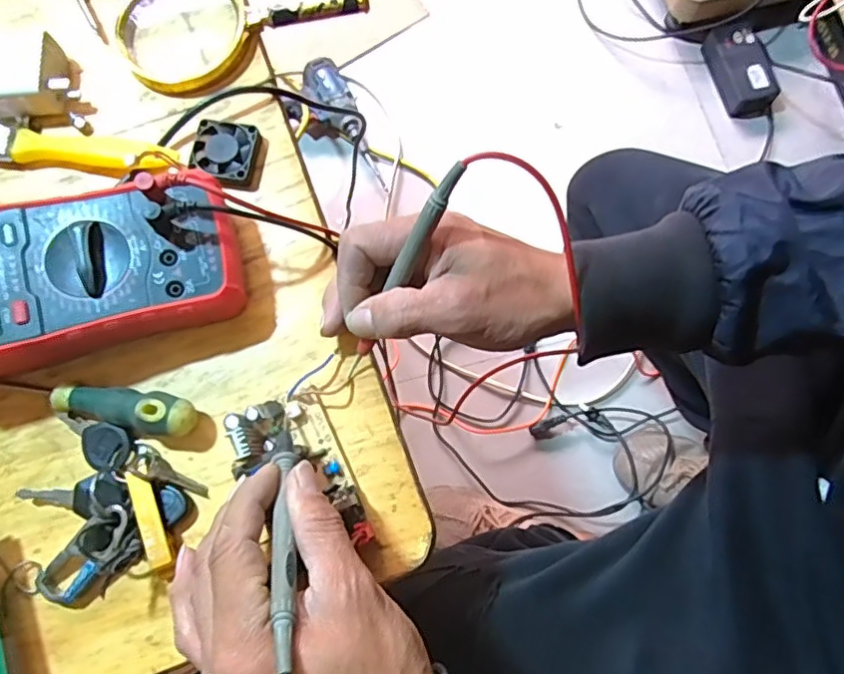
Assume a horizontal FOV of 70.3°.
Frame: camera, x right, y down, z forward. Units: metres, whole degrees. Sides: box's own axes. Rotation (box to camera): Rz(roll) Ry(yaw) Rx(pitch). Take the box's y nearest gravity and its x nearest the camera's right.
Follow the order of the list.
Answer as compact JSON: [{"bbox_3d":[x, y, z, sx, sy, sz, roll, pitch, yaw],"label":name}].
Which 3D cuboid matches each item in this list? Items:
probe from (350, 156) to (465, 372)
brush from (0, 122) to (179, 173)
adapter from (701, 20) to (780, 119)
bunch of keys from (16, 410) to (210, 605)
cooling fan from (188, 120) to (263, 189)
[{"bbox_3d":[-0.012,-0.030,0.319,0.010,0.145,0.011,37,38,9],"label":"probe"},{"bbox_3d":[-0.247,-0.127,0.391,0.169,0.019,0.029,7,77,3],"label":"brush"},{"bbox_3d":[0.530,-0.440,0.998,0.081,0.051,0.154,-21,77,-4],"label":"adapter"},{"bbox_3d":[-0.183,0.100,0.331,0.095,0.030,0.093,24,78,7],"label":"bunch of keys"},{"bbox_3d":[-0.129,-0.121,0.392,0.042,0.009,0.040,12,77,4],"label":"cooling fan"}]

